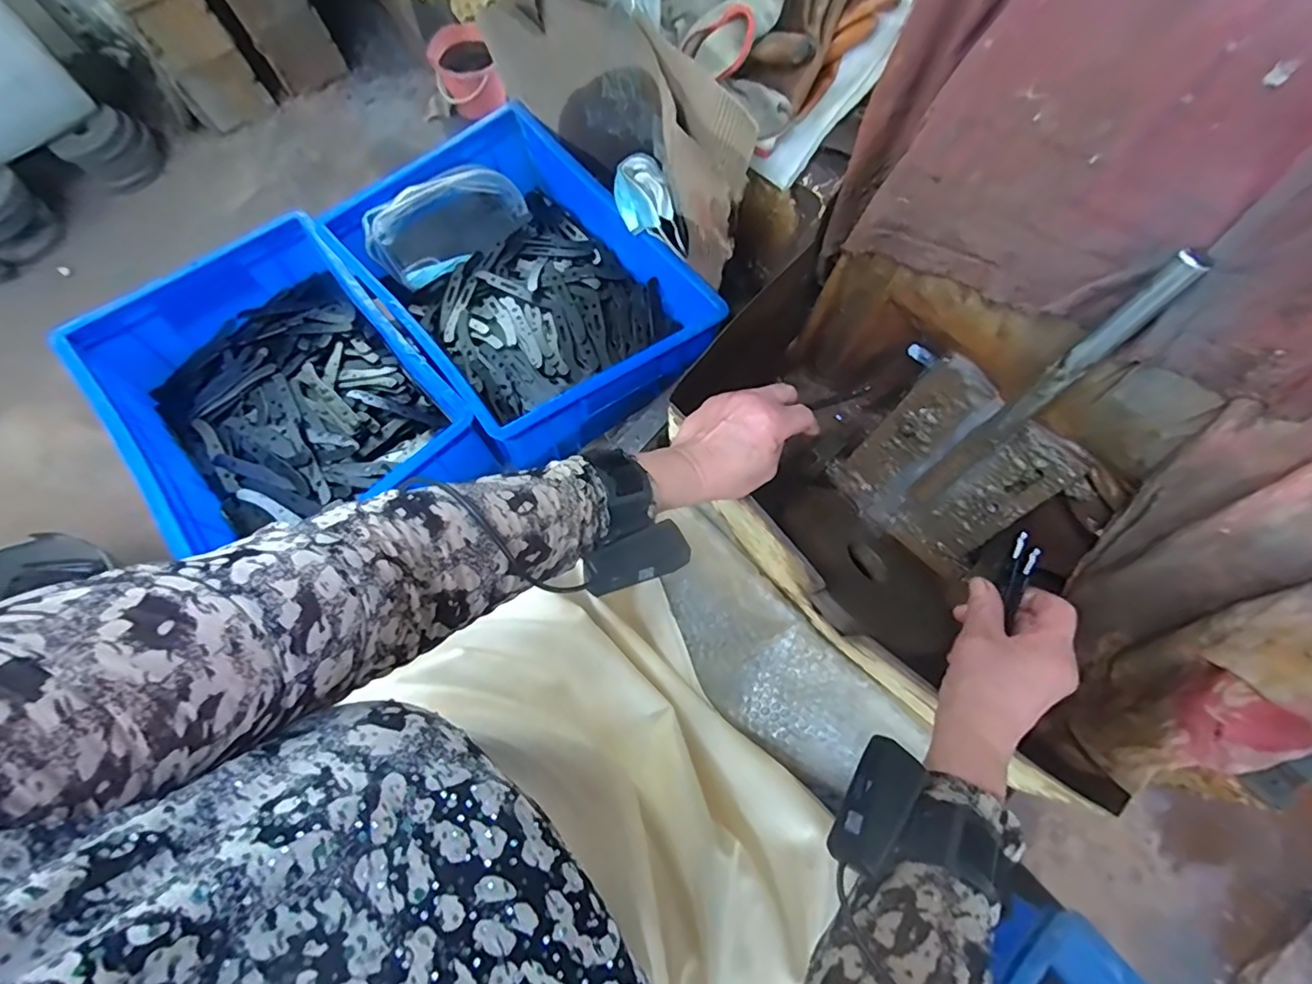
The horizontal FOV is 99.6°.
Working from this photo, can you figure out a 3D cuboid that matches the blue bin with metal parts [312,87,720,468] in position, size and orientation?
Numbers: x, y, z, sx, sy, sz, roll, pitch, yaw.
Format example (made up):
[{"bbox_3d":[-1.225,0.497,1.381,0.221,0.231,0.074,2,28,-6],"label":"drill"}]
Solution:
[{"bbox_3d":[-0.162,-0.258,0.686,0.304,0.107,0.415,-37,76,-10],"label":"blue bin with metal parts"}]

